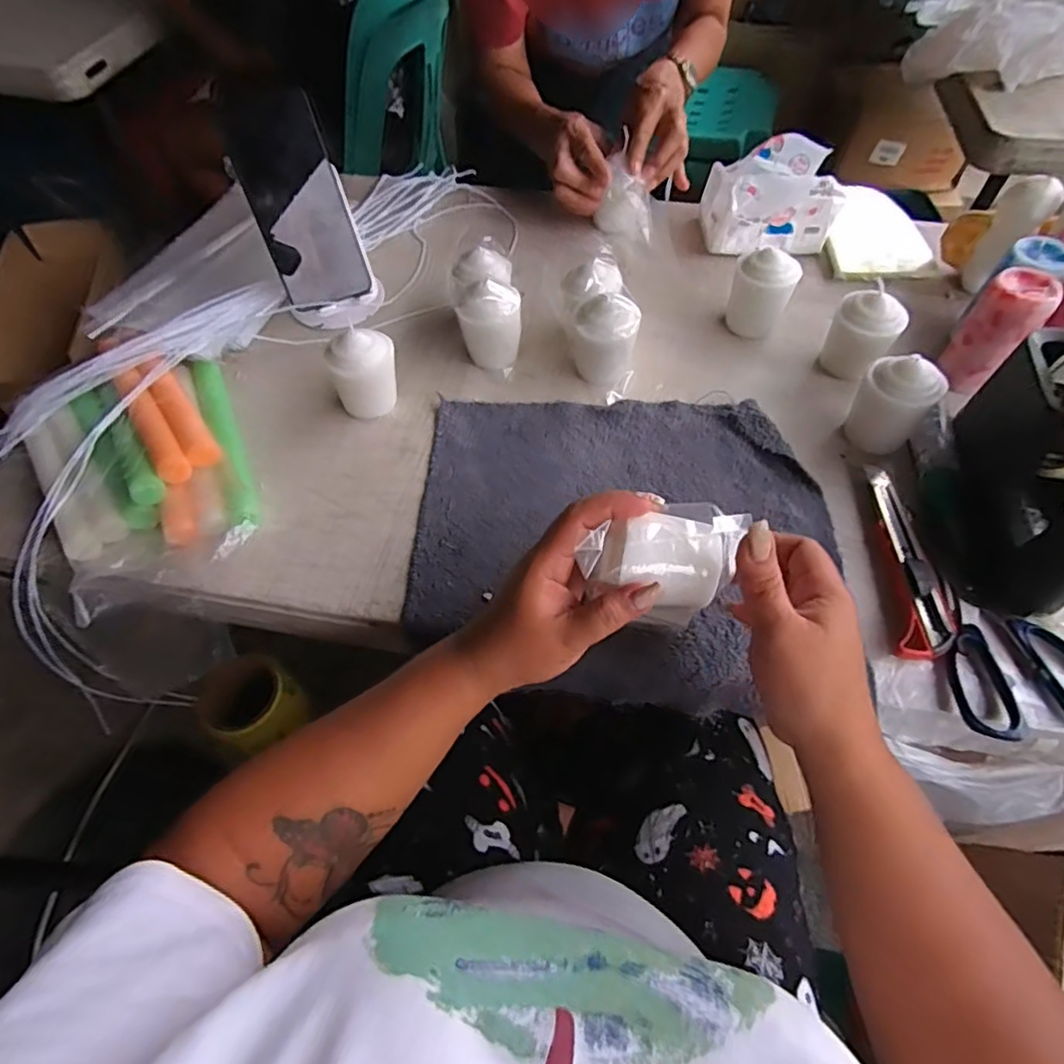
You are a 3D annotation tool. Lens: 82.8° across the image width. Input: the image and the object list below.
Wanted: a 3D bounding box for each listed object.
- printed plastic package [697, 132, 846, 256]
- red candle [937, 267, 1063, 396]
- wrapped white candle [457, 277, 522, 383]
[{"bbox_3d":[0.255,-0.357,0.643,0.135,0.070,0.095,-3,57,0],"label":"printed plastic package"},{"bbox_3d":[0.400,-0.173,0.521,0.052,0.088,0.048,-40,65,-21],"label":"red candle"},{"bbox_3d":[-0.038,-0.182,0.544,0.055,0.076,0.051,-4,57,-1],"label":"wrapped white candle"}]

